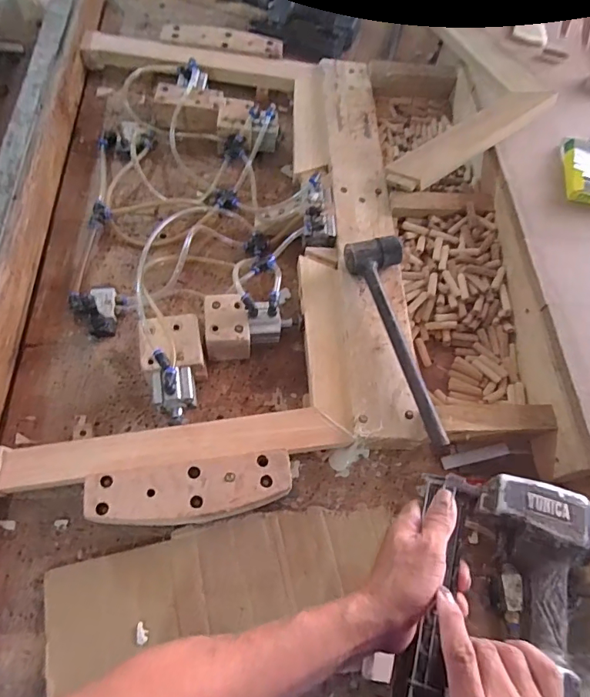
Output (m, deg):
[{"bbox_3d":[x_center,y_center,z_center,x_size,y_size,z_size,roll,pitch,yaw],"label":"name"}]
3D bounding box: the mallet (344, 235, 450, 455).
[{"bbox_3d":[0.167,-0.023,0.666,0.083,0.046,0.328,-15,67,-13],"label":"mallet"}]

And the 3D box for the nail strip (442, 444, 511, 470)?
[{"bbox_3d":[0.266,0.159,0.685,0.105,0.009,0.019,-10,66,-11],"label":"nail strip"}]

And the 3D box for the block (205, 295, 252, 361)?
[{"bbox_3d":[-0.101,-0.026,0.698,0.066,0.073,0.091,-4,66,-7],"label":"block"}]

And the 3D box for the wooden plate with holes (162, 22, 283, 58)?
[{"bbox_3d":[-0.150,-0.641,0.960,0.246,0.015,0.078,6,66,-4],"label":"wooden plate with holes"}]

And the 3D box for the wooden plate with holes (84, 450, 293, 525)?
[{"bbox_3d":[-0.126,0.175,0.567,0.242,0.019,0.064,-6,65,-9],"label":"wooden plate with holes"}]

